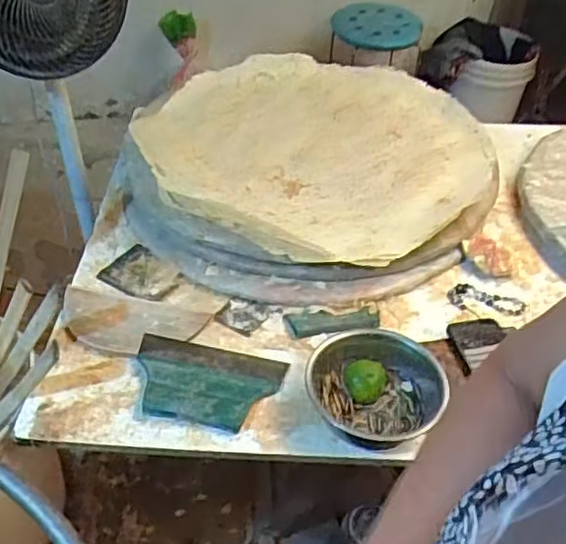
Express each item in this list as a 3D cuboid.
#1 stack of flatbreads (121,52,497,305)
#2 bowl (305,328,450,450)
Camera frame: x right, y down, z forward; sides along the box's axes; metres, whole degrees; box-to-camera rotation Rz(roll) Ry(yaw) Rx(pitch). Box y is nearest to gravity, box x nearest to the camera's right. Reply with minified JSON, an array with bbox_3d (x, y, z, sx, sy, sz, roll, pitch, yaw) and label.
[{"bbox_3d":[0.045,-0.201,1.140,0.586,0.084,0.596,21,47,19],"label":"stack of flatbreads"},{"bbox_3d":[0.112,0.148,0.807,0.159,0.064,0.150,1,44,-1],"label":"bowl"}]

